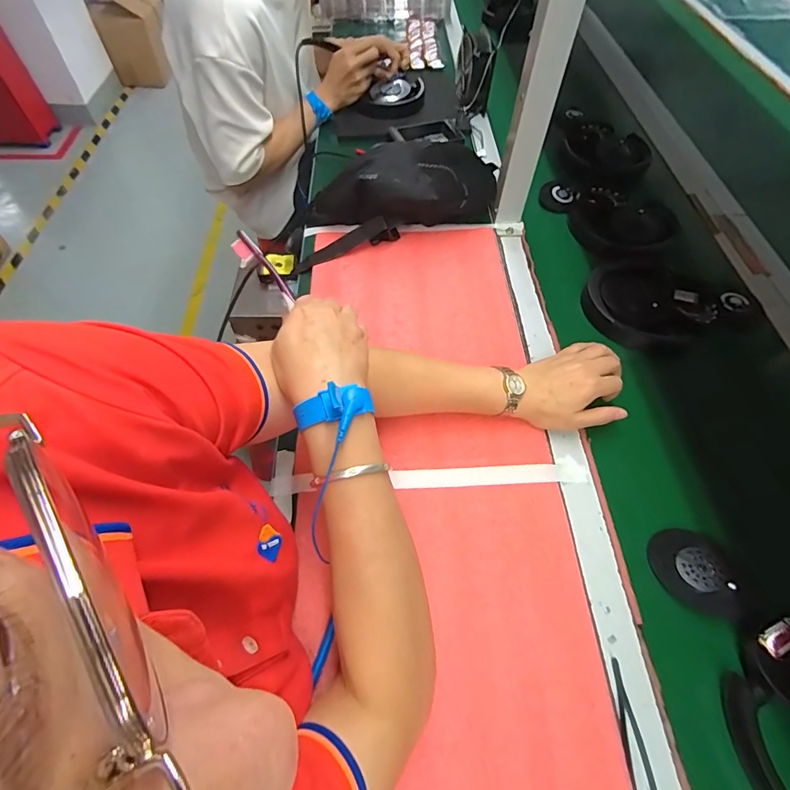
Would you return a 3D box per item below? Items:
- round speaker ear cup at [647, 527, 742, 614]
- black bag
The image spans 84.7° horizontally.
[{"bbox_3d":[0.273,0.160,0.401,0.059,0.016,0.073,-15,49,12],"label":"round speaker ear cup"},{"bbox_3d":[-0.003,-0.292,0.638,0.336,0.107,0.141,-18,59,-1],"label":"black bag"}]

